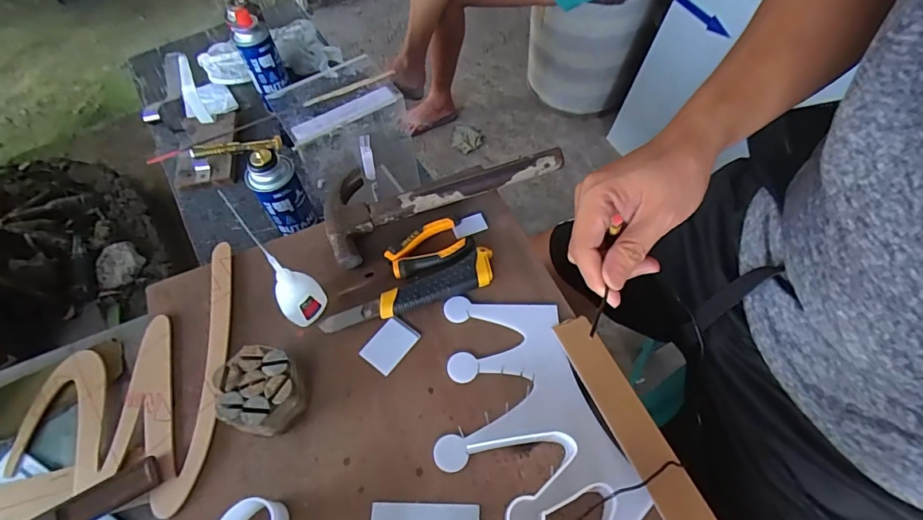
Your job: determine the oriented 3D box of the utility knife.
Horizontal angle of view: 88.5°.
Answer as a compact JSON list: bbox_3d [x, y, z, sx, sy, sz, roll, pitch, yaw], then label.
[{"bbox_3d":[-0.052,0.039,0.508,0.192,0.017,0.039,-24,61,-10],"label":"utility knife"}]

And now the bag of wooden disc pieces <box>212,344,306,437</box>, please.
[{"bbox_3d":[-0.185,0.124,0.447,0.074,0.051,0.074,36,65,20],"label":"bag of wooden disc pieces"}]

